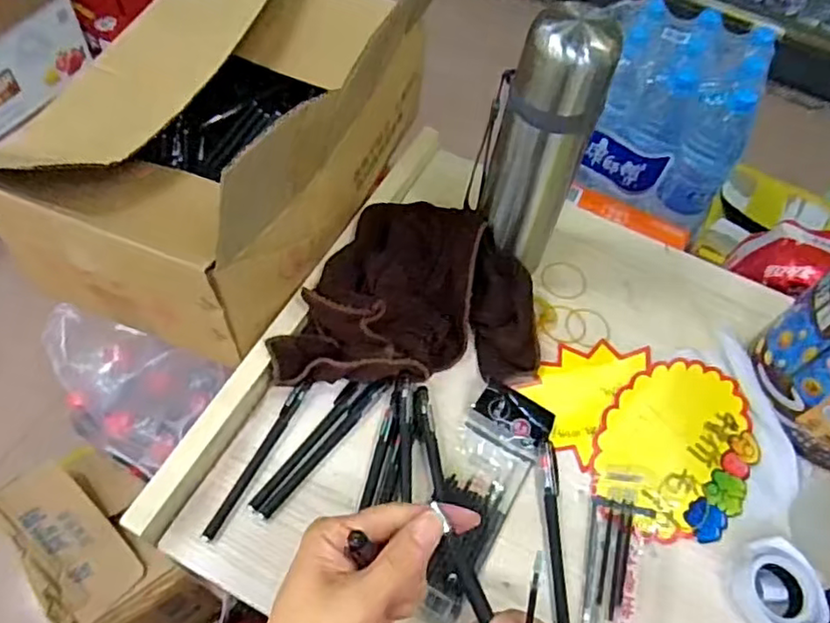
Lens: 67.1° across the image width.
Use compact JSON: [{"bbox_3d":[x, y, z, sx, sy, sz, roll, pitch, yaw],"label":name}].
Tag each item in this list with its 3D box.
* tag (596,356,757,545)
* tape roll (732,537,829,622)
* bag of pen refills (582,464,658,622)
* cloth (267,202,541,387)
[{"bbox_3d":[0.211,0.105,0.499,0.113,0.010,0.150,28,62,13],"label":"tag"},{"bbox_3d":[0.256,0.197,0.438,0.057,0.022,0.063,-18,62,-14],"label":"tape roll"},{"bbox_3d":[0.145,0.203,0.432,0.053,0.018,0.196,6,60,3],"label":"bag of pen refills"},{"bbox_3d":[0.001,-0.012,0.517,0.208,0.064,0.151,4,59,-2],"label":"cloth"}]

